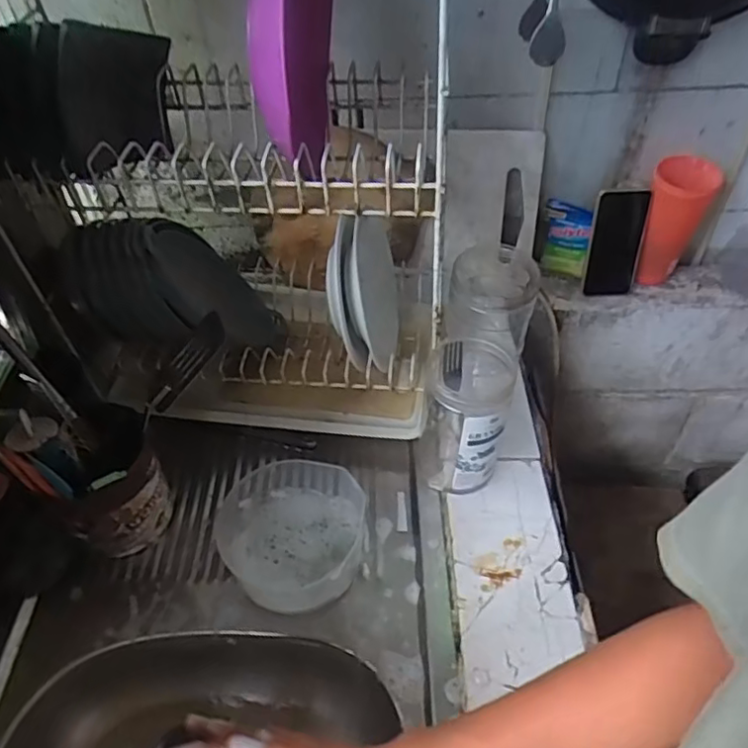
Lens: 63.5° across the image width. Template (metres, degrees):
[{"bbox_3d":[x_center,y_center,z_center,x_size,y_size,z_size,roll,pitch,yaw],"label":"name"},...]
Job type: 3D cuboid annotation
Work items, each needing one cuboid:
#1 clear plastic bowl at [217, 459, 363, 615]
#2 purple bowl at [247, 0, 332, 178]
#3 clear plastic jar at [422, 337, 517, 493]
[{"bbox_3d":[-0.088,0.168,0.653,0.147,0.041,0.156,-1,46,1],"label":"clear plastic bowl"},{"bbox_3d":[-0.069,-0.295,0.510,0.064,0.167,0.191,-3,46,-2],"label":"purple bowl"},{"bbox_3d":[0.096,0.056,0.661,0.077,0.164,0.085,4,47,5],"label":"clear plastic jar"}]

